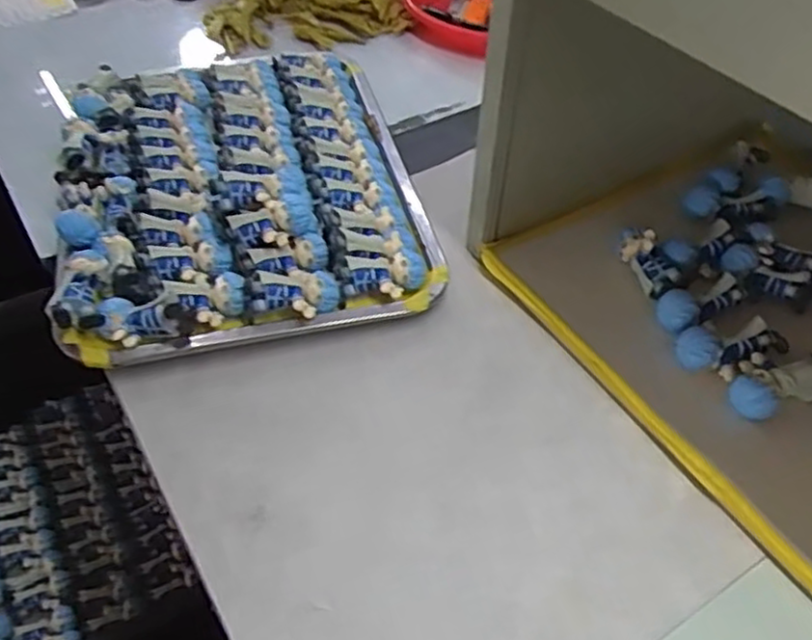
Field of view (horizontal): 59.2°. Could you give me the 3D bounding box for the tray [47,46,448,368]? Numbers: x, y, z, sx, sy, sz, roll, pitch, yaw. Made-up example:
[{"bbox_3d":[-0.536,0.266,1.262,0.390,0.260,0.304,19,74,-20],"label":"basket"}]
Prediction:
[{"bbox_3d":[-0.127,-0.116,0.555,0.262,0.043,0.320,-12,49,-11],"label":"tray"}]

